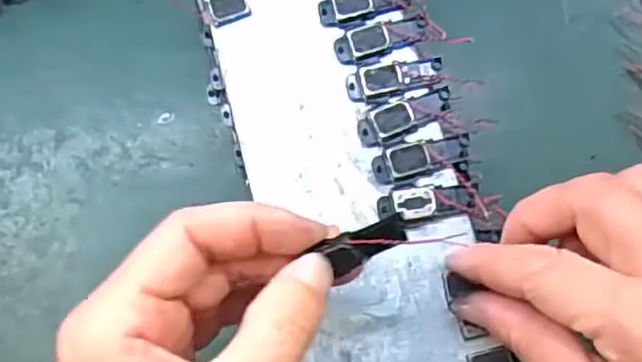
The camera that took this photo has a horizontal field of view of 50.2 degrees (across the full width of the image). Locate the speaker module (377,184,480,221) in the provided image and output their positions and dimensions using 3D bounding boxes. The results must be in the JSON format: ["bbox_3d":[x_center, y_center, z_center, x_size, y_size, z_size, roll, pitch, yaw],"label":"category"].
[{"bbox_3d":[0.043,0.008,0.270,0.039,0.004,0.013,-5,77,2],"label":"speaker module"}]

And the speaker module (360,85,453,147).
[{"bbox_3d":[0.035,-0.027,0.279,0.041,0.005,0.014,-23,77,-2],"label":"speaker module"}]

